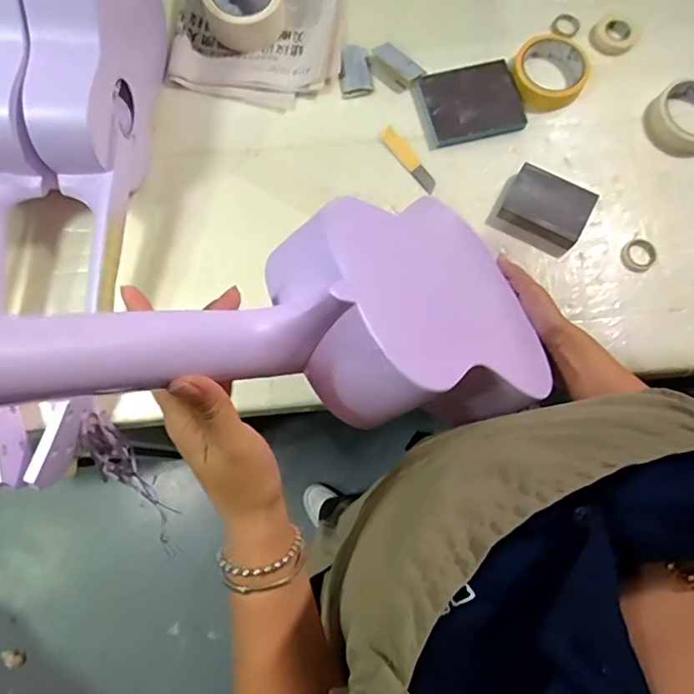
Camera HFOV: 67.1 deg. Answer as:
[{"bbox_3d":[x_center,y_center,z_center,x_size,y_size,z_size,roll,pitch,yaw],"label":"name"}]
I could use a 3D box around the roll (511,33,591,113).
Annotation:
[{"bbox_3d":[0.249,-0.338,0.644,0.089,0.029,0.093,0,76,-1],"label":"roll"}]

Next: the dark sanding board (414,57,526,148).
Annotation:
[{"bbox_3d":[0.152,-0.304,0.649,0.119,0.028,0.096,-10,77,-4],"label":"dark sanding board"}]

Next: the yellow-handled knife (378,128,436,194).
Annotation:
[{"bbox_3d":[0.077,-0.232,0.648,0.021,0.014,0.095,-36,80,-9],"label":"yellow-handled knife"}]

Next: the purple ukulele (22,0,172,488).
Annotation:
[{"bbox_3d":[-0.276,-0.193,0.569,0.078,0.186,0.486,5,91,0],"label":"purple ukulele"}]

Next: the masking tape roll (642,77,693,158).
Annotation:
[{"bbox_3d":[0.408,-0.276,0.630,0.085,0.032,0.089,0,76,-1],"label":"masking tape roll"}]

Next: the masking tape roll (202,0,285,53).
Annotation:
[{"bbox_3d":[-0.133,-0.436,0.661,0.090,0.058,0.086,0,76,-1],"label":"masking tape roll"}]

